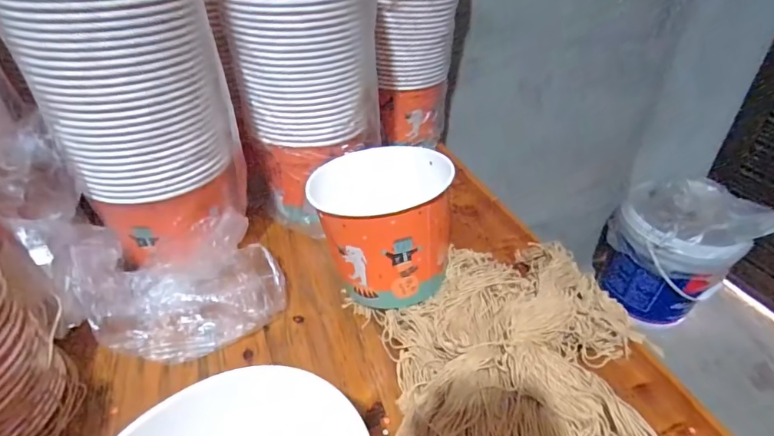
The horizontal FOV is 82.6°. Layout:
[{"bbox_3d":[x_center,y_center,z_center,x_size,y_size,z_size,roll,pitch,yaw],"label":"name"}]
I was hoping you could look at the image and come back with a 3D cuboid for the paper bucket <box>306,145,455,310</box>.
[{"bbox_3d":[-0.006,0.000,0.522,0.148,0.127,0.157,0,36,0],"label":"paper bucket"}]

